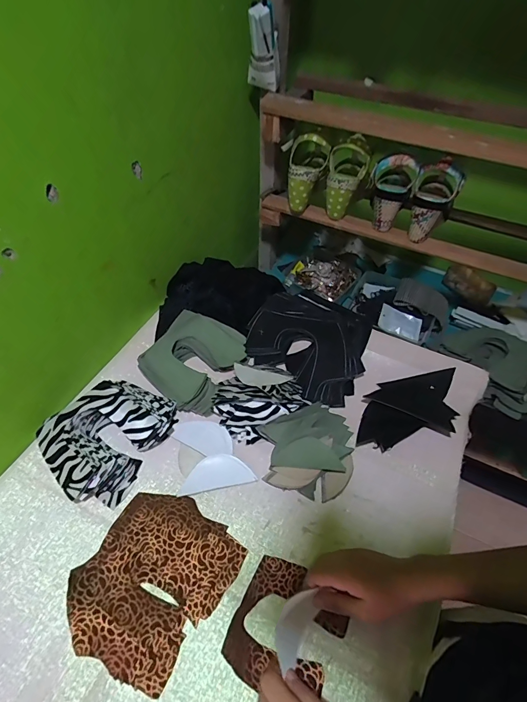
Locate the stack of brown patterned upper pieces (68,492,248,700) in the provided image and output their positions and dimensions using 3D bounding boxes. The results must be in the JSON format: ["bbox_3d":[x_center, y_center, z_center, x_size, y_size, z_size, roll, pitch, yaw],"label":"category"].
[{"bbox_3d":[-0.136,0.276,0.453,0.162,0.026,0.181,29,55,19],"label":"stack of brown patterned upper pieces"}]

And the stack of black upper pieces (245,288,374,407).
[{"bbox_3d":[0.085,-0.016,0.688,0.217,0.045,0.211,28,55,18],"label":"stack of black upper pieces"}]

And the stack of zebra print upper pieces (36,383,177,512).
[{"bbox_3d":[-0.237,0.120,0.552,0.156,0.052,0.186,25,54,16],"label":"stack of zebra print upper pieces"}]

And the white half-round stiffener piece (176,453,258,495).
[{"bbox_3d":[-0.069,0.178,0.542,0.107,0.009,0.049,-8,52,-10],"label":"white half-round stiffener piece"}]

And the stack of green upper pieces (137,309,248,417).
[{"bbox_3d":[-0.122,0.014,0.641,0.153,0.050,0.163,27,54,17],"label":"stack of green upper pieces"}]

